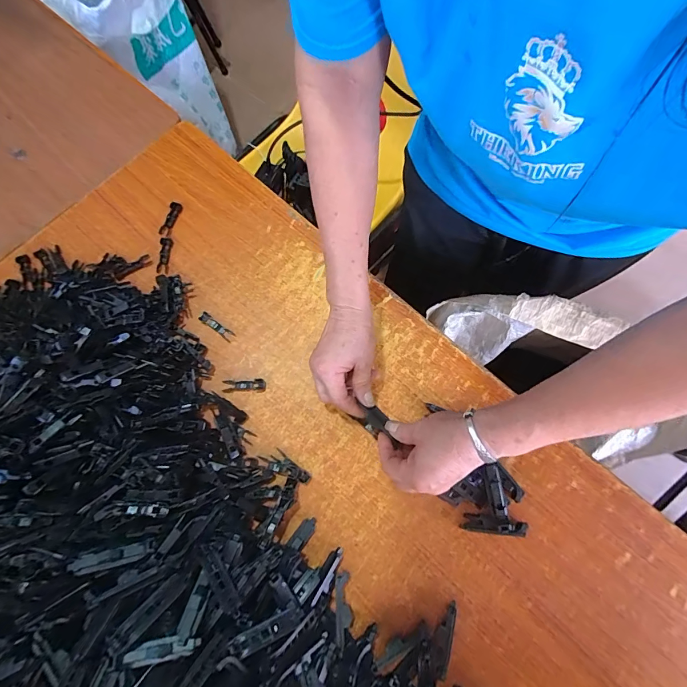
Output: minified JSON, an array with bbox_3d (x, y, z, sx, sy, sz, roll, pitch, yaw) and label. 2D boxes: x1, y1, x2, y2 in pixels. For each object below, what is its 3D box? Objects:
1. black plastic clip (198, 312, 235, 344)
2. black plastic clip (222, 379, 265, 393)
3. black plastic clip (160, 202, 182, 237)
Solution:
[{"bbox_3d":[-0.174,-0.023,0.511,0.056,0.007,0.014,34,78,9],"label":"black plastic clip"},{"bbox_3d":[-0.131,0.056,0.489,0.054,0.007,0.016,-2,75,0],"label":"black plastic clip"},{"bbox_3d":[-0.257,-0.185,0.552,0.017,0.005,0.056,12,75,4],"label":"black plastic clip"}]

